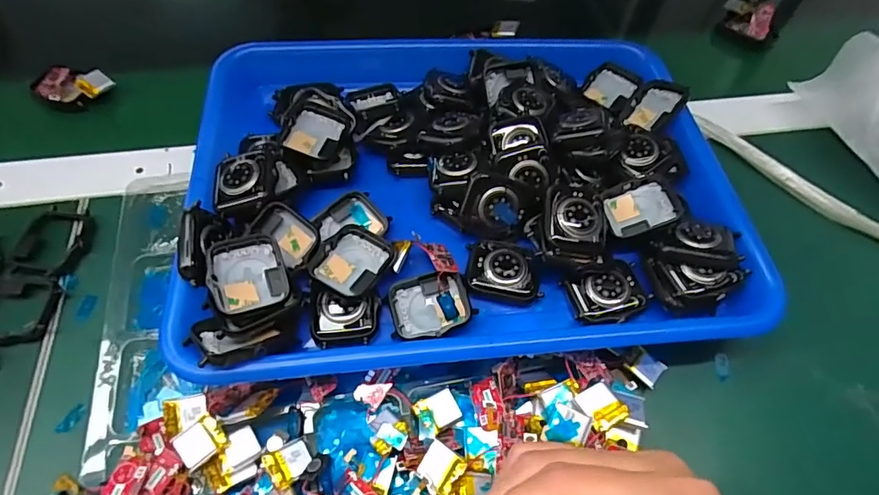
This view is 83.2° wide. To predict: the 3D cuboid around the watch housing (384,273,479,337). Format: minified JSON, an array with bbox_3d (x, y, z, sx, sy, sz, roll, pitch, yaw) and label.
[{"bbox_3d":[-0.006,0.031,0.269,0.044,0.014,0.035,-13,59,-10],"label":"watch housing"}]

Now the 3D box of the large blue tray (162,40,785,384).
[{"bbox_3d":[0.015,-0.058,0.319,0.316,0.041,0.260,-6,57,-4],"label":"large blue tray"}]

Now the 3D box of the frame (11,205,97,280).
[{"bbox_3d":[-0.236,-0.003,0.302,0.039,0.009,0.048,5,58,1],"label":"frame"}]

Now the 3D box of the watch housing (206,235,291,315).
[{"bbox_3d":[-0.099,0.013,0.257,0.035,0.013,0.040,-17,60,-12],"label":"watch housing"}]

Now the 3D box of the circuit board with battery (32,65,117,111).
[{"bbox_3d":[-0.281,-0.124,0.378,0.047,0.015,0.043,34,63,18],"label":"circuit board with battery"}]

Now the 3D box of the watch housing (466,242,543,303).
[{"bbox_3d":[0.037,0.014,0.283,0.043,0.007,0.033,12,58,5],"label":"watch housing"}]

